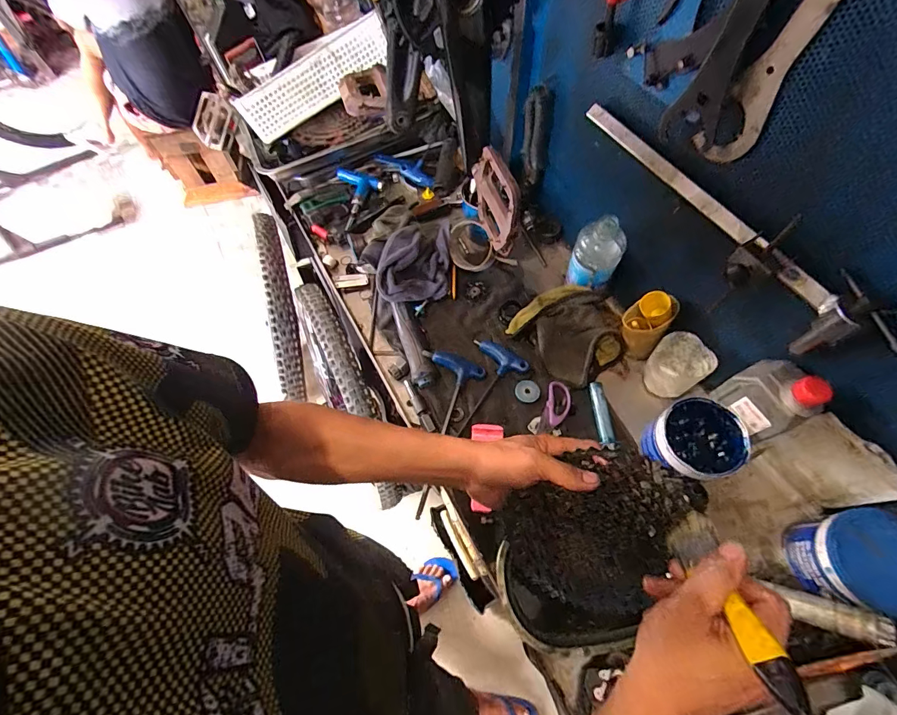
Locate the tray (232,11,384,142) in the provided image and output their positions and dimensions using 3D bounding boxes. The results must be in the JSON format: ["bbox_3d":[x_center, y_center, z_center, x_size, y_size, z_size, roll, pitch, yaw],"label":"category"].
[{"bbox_3d":[-0.249,-0.522,0.764,0.301,0.089,0.036,-36,65,-1],"label":"tray"}]

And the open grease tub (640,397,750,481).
[{"bbox_3d":[0.324,0.113,0.540,0.108,0.074,0.100,-38,66,-17],"label":"open grease tub"}]

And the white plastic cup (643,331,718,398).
[{"bbox_3d":[0.331,0.014,0.593,0.053,0.086,0.073,-37,66,-16],"label":"white plastic cup"}]

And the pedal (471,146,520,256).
[{"bbox_3d":[0.055,-0.187,0.476,0.021,0.104,0.105,-14,62,-5],"label":"pedal"}]

